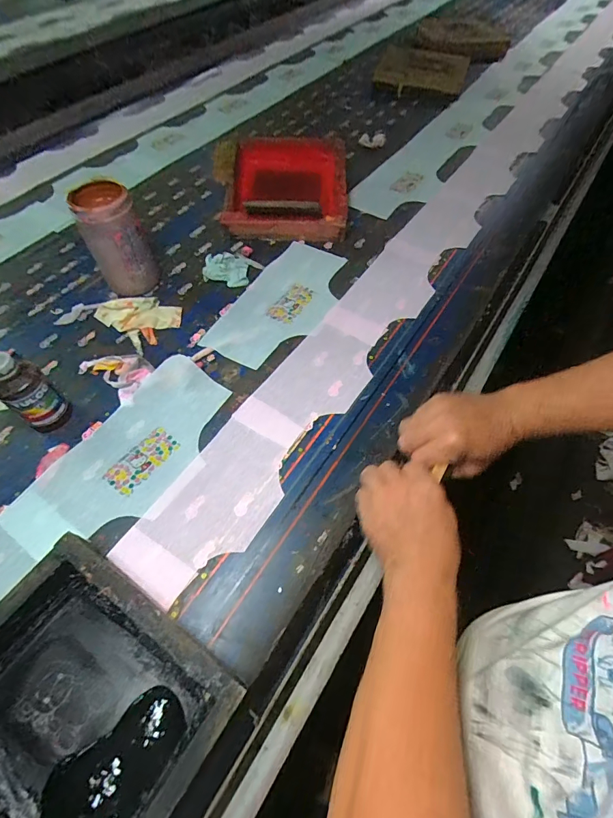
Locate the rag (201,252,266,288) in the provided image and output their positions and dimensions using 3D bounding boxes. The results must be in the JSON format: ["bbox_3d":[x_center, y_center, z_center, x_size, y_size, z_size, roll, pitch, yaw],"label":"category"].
[{"bbox_3d":[-0.146,-0.268,0.753,0.104,0.024,0.074,11,58,9],"label":"rag"}]

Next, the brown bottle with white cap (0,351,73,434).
[{"bbox_3d":[-0.374,-0.021,0.533,0.053,0.125,0.062,33,64,21],"label":"brown bottle with white cap"}]

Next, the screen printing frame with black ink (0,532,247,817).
[{"bbox_3d":[-0.234,0.299,0.363,0.258,0.068,0.258,30,63,19],"label":"screen printing frame with black ink"}]

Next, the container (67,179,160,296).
[{"bbox_3d":[-0.318,-0.279,0.674,0.096,0.164,0.083,-28,61,-15],"label":"container"}]

